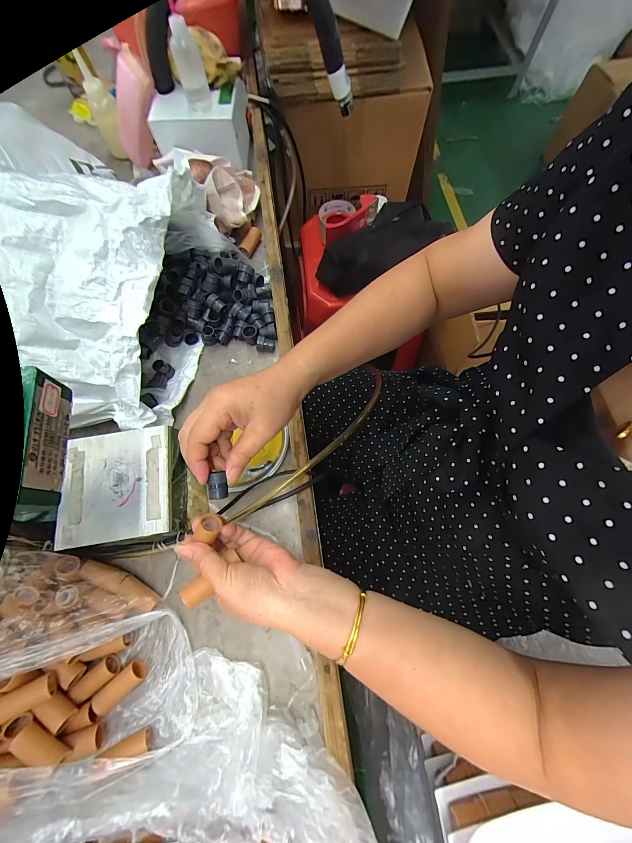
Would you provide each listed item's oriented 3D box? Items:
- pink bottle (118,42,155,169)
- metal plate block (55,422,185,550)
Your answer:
[{"bbox_3d":[-0.303,-0.515,0.523,0.046,0.145,0.062,-1,68,-30],"label":"pink bottle"},{"bbox_3d":[-0.219,0.075,0.368,0.128,0.047,0.120,-9,71,-2],"label":"metal plate block"}]

